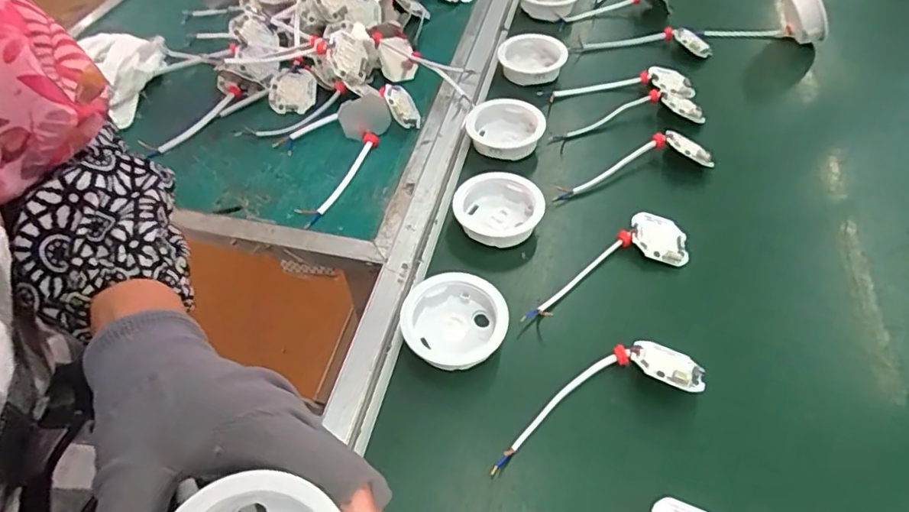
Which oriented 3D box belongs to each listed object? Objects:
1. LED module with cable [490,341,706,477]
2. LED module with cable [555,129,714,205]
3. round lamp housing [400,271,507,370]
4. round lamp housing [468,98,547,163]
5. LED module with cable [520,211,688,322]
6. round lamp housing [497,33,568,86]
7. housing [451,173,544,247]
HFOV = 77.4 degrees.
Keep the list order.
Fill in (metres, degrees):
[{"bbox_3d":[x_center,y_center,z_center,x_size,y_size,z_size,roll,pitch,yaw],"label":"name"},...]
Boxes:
[{"bbox_3d":[0.090,0.086,0.365,0.153,0.030,0.047,-16,53,-13],"label":"LED module with cable"},{"bbox_3d":[0.156,-0.084,0.513,0.148,0.023,0.044,-11,52,-10],"label":"LED module with cable"},{"bbox_3d":[-0.001,0.047,0.396,0.070,0.024,0.067,0,51,-1],"label":"round lamp housing"},{"bbox_3d":[0.047,-0.121,0.538,0.071,0.018,0.070,0,51,-1],"label":"round lamp housing"},{"bbox_3d":[0.126,0.015,0.435,0.160,0.014,0.051,-37,60,-26],"label":"LED module with cable"},{"bbox_3d":[0.083,-0.213,0.617,0.070,0.021,0.075,0,51,-1],"label":"round lamp housing"},{"bbox_3d":[0.036,-0.040,0.470,0.070,0.021,0.063,18,53,14],"label":"housing"}]

